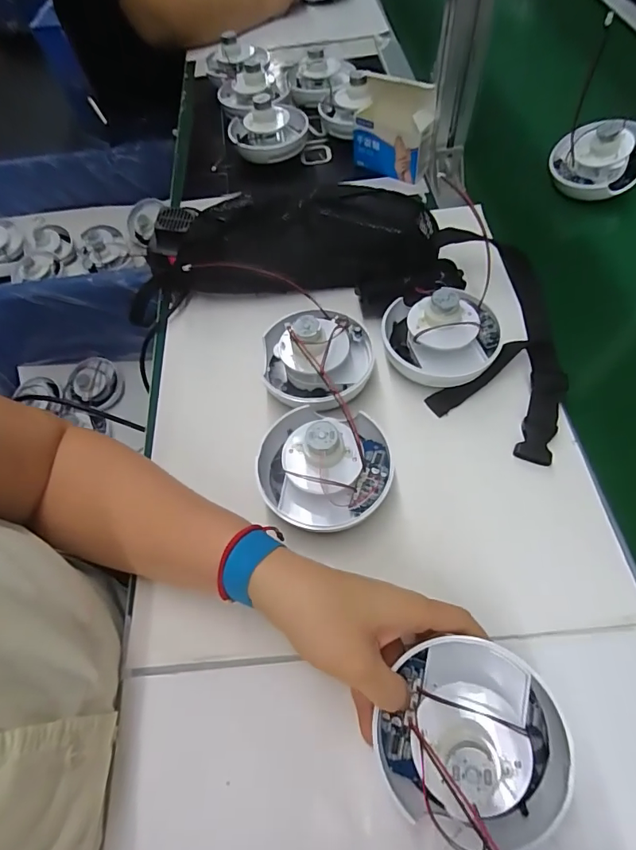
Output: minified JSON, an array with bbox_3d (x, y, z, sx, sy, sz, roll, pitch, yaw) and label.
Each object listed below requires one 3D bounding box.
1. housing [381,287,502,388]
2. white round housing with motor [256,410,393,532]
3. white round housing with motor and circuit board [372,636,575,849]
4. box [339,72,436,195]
[{"bbox_3d":[0.115,-0.089,0.432,0.108,0.063,0.103,8,60,9],"label":"housing"},{"bbox_3d":[0.004,0.026,0.369,0.106,0.075,0.100,-2,59,3],"label":"white round housing with motor"},{"bbox_3d":[0.080,0.173,0.266,0.089,0.054,0.090,3,59,6],"label":"white round housing with motor and circuit board"},{"bbox_3d":[0.093,-0.365,0.599,0.109,0.125,0.041,33,66,21],"label":"box"}]

